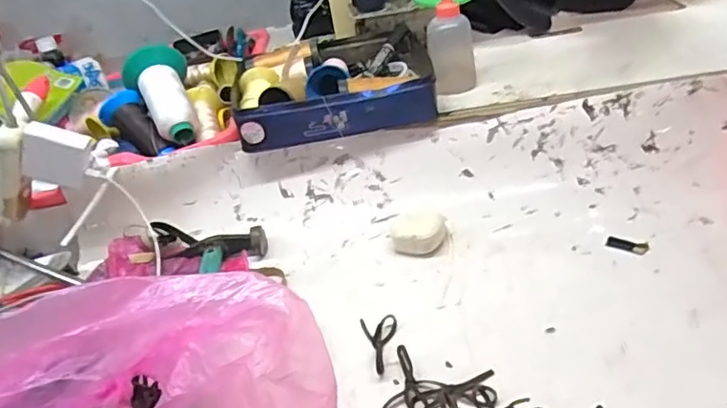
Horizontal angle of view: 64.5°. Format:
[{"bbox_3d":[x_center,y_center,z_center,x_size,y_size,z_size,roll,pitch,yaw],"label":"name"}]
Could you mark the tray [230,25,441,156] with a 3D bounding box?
[{"bbox_3d":[-0.040,-0.170,0.803,0.261,0.058,0.247,-11,33,-1],"label":"tray"}]

